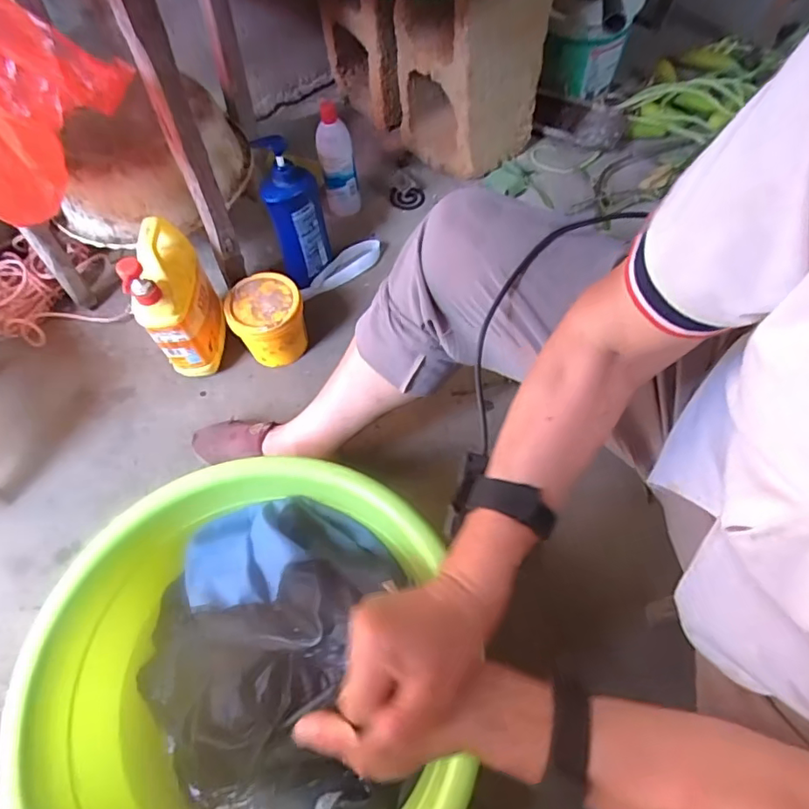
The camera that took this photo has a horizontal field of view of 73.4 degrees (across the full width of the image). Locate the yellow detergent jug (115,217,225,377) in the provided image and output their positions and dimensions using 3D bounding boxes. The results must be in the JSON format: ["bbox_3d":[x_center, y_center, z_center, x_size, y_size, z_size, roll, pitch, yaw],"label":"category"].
[{"bbox_3d":[-0.330,-0.155,0.796,0.073,0.241,0.129,-9,61,-1],"label":"yellow detergent jug"}]

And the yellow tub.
[{"bbox_3d":[-0.208,-0.127,0.846,0.109,0.109,0.099,-20,62,-7],"label":"yellow tub"}]

